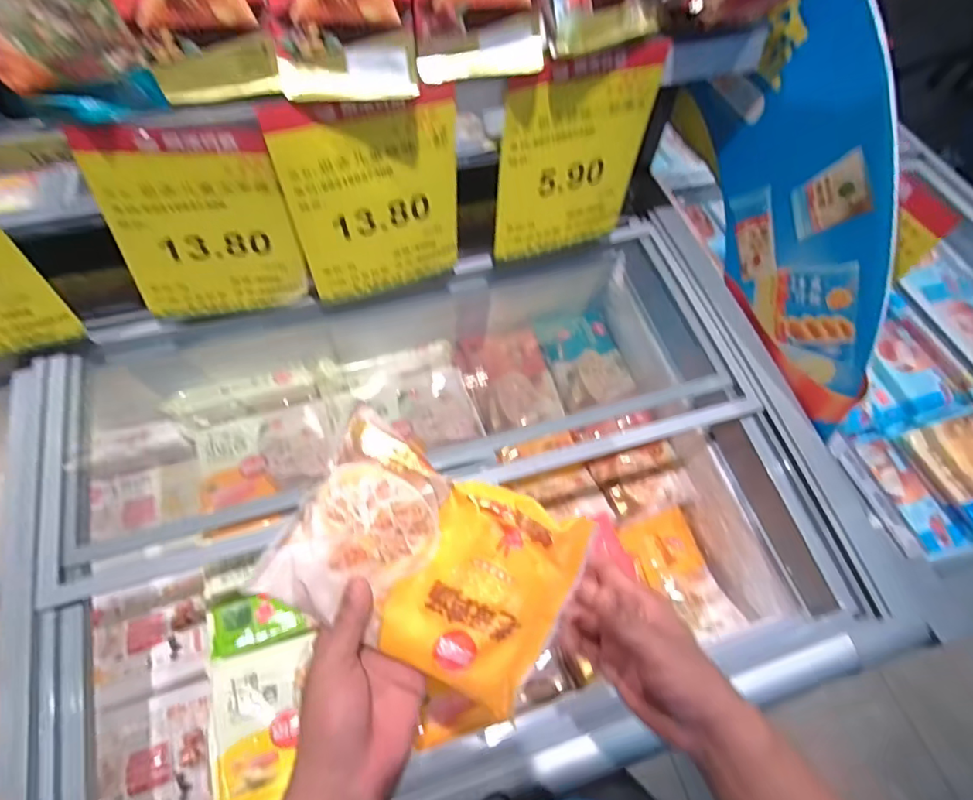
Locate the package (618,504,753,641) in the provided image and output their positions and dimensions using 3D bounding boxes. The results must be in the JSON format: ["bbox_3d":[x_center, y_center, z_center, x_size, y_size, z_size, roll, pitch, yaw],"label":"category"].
[{"bbox_3d":[0.324,0.294,0.915,0.136,0.044,0.207,-17,62,-13],"label":"package"}]

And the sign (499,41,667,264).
[{"bbox_3d":[0.121,-0.321,0.743,0.211,0.276,0.010,-18,59,-11],"label":"sign"}]

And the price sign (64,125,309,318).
[{"bbox_3d":[-0.342,-0.204,0.666,0.195,0.276,0.007,-10,61,-16],"label":"price sign"}]

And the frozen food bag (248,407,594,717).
[{"bbox_3d":[-0.042,0.119,0.409,0.205,0.040,0.148,25,83,0],"label":"frozen food bag"}]

